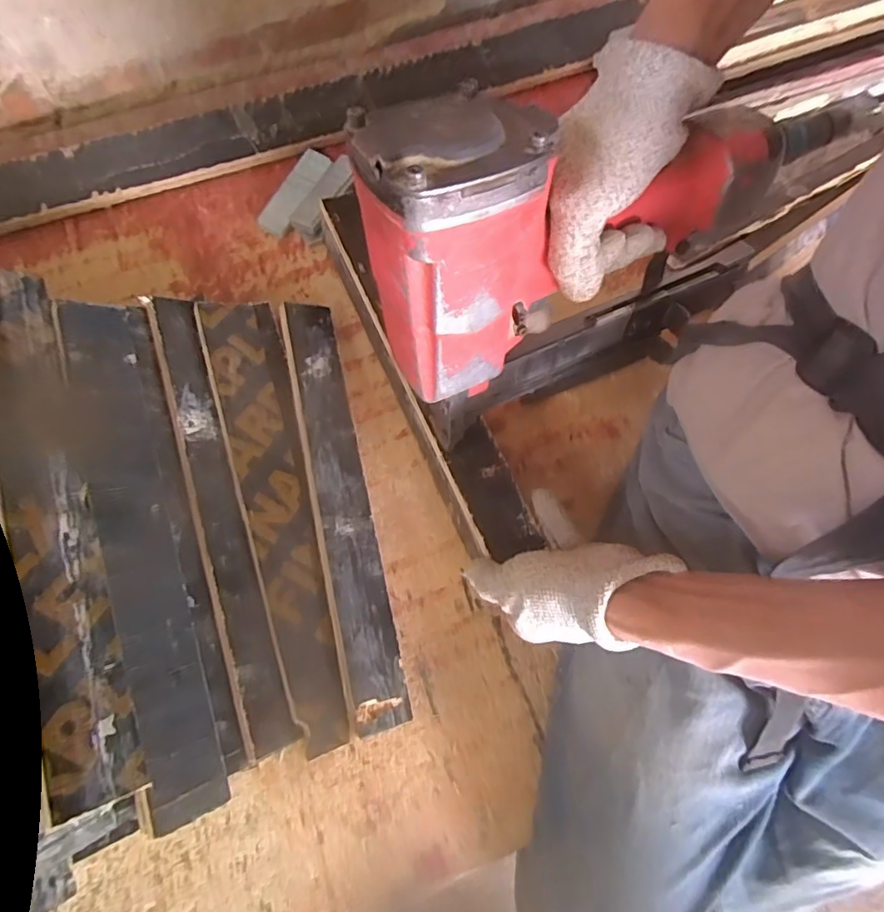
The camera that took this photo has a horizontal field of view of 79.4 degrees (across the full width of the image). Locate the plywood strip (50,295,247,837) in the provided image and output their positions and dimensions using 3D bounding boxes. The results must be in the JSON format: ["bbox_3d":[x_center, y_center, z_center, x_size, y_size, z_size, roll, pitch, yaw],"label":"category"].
[{"bbox_3d":[-0.205,0.053,0.374,0.015,0.065,0.358,-28,75,31],"label":"plywood strip"}]

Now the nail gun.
[{"bbox_3d":[0.101,-0.117,0.341,0.287,0.247,0.095,-20,75,-6],"label":"nail gun"}]

